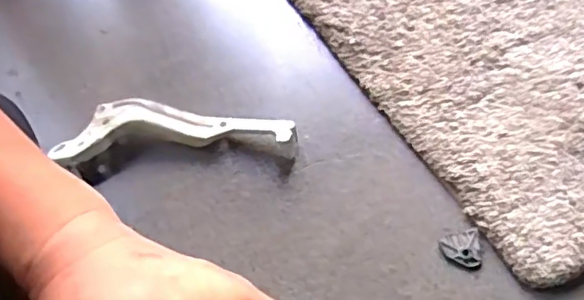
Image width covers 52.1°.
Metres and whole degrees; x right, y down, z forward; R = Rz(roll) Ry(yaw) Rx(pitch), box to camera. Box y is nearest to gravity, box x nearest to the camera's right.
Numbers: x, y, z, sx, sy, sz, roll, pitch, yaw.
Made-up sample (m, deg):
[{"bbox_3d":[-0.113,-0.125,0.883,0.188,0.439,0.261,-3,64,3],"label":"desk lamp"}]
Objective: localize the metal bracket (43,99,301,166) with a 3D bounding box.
[{"bbox_3d":[-0.138,-0.027,0.763,0.284,0.037,0.099,-2,63,0],"label":"metal bracket"}]

